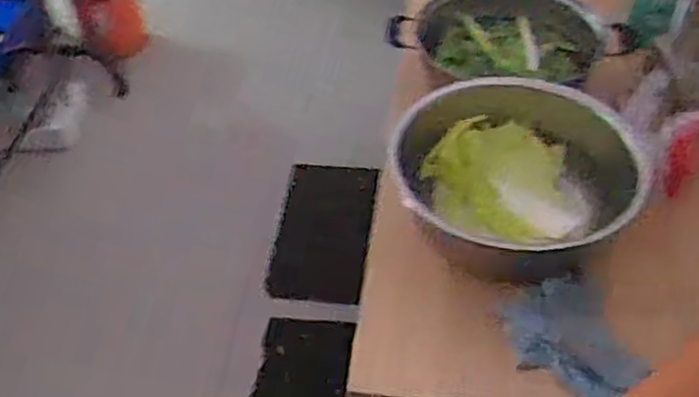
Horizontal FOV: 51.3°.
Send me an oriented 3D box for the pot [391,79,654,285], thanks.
[{"bbox_3d":[0.200,-0.020,0.880,0.298,0.109,0.277,-1,45,1],"label":"pot"}]

